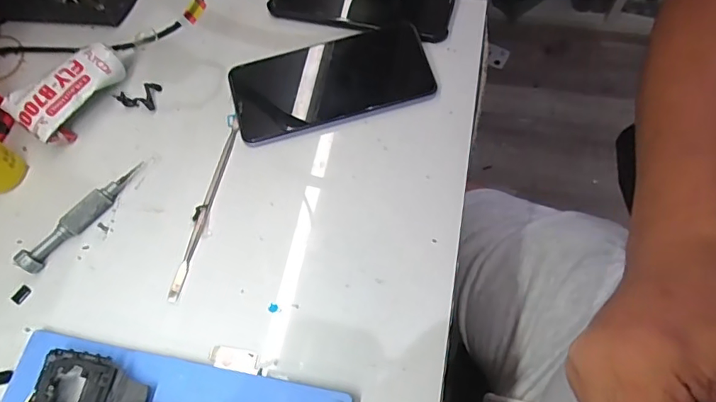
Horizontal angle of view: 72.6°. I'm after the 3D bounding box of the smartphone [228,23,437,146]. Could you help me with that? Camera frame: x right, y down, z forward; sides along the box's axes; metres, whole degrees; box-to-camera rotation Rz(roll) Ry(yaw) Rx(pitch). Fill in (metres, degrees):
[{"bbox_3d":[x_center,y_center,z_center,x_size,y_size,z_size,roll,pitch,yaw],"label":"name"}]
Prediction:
[{"bbox_3d":[-0.022,-0.103,0.405,0.162,0.013,0.085,-18,70,-2],"label":"smartphone"}]

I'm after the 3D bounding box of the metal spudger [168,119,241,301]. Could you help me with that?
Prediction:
[{"bbox_3d":[-0.114,0.001,0.371,0.007,0.004,0.152,10,65,7],"label":"metal spudger"}]

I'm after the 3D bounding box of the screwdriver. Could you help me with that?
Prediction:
[{"bbox_3d":[-0.205,0.010,0.366,0.014,0.017,0.107,36,71,17],"label":"screwdriver"}]

